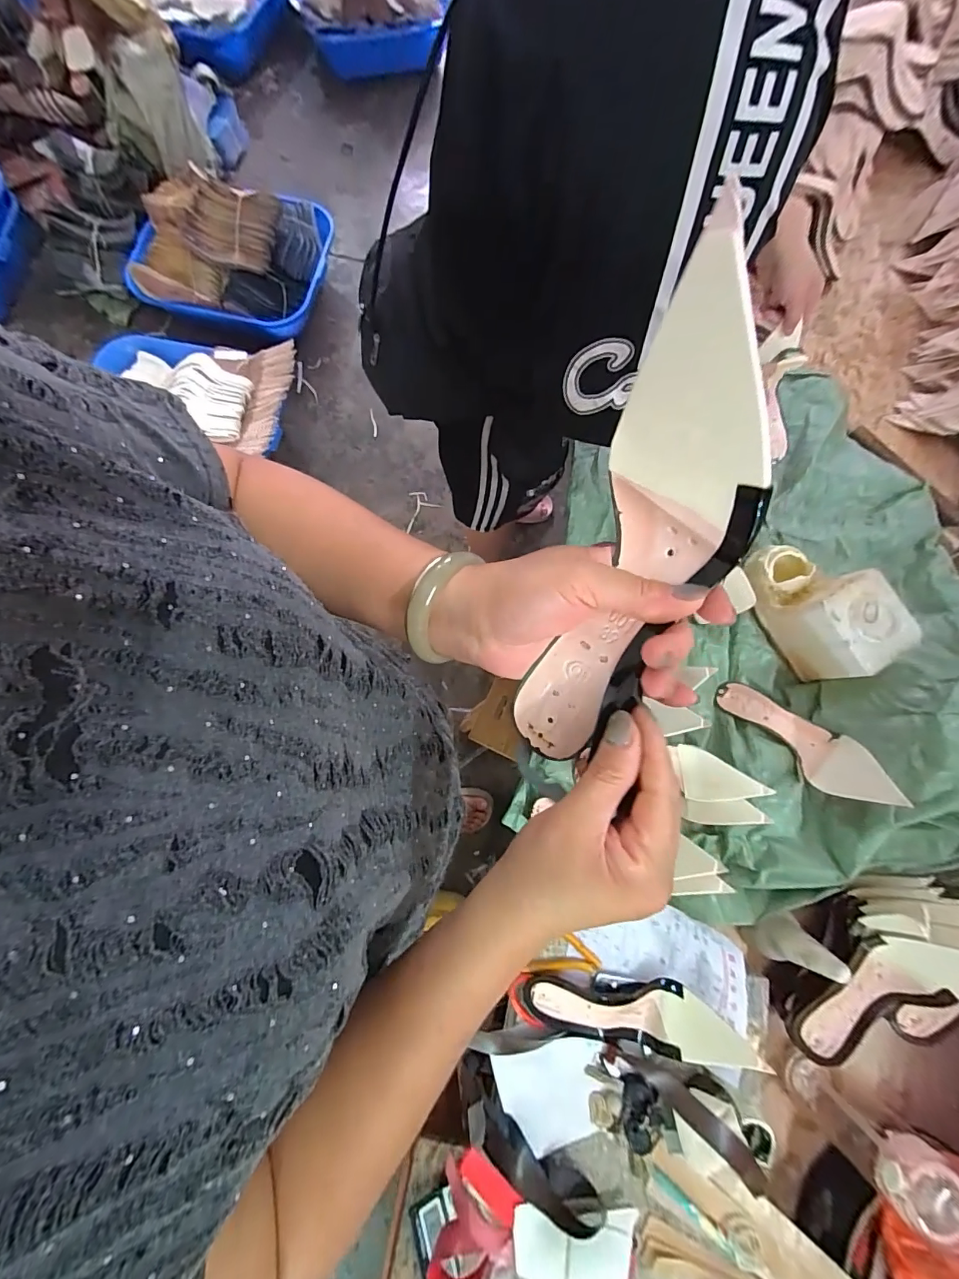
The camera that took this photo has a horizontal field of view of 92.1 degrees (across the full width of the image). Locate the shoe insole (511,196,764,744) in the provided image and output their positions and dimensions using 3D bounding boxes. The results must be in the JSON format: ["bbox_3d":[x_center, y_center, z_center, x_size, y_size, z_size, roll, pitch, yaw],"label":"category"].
[{"bbox_3d":[0.083,-0.041,0.230,0.075,0.061,0.241,16,115,2],"label":"shoe insole"}]

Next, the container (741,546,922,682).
[{"bbox_3d":[0.481,-0.048,0.655,0.101,0.108,0.210,-35,80,-8],"label":"container"}]

